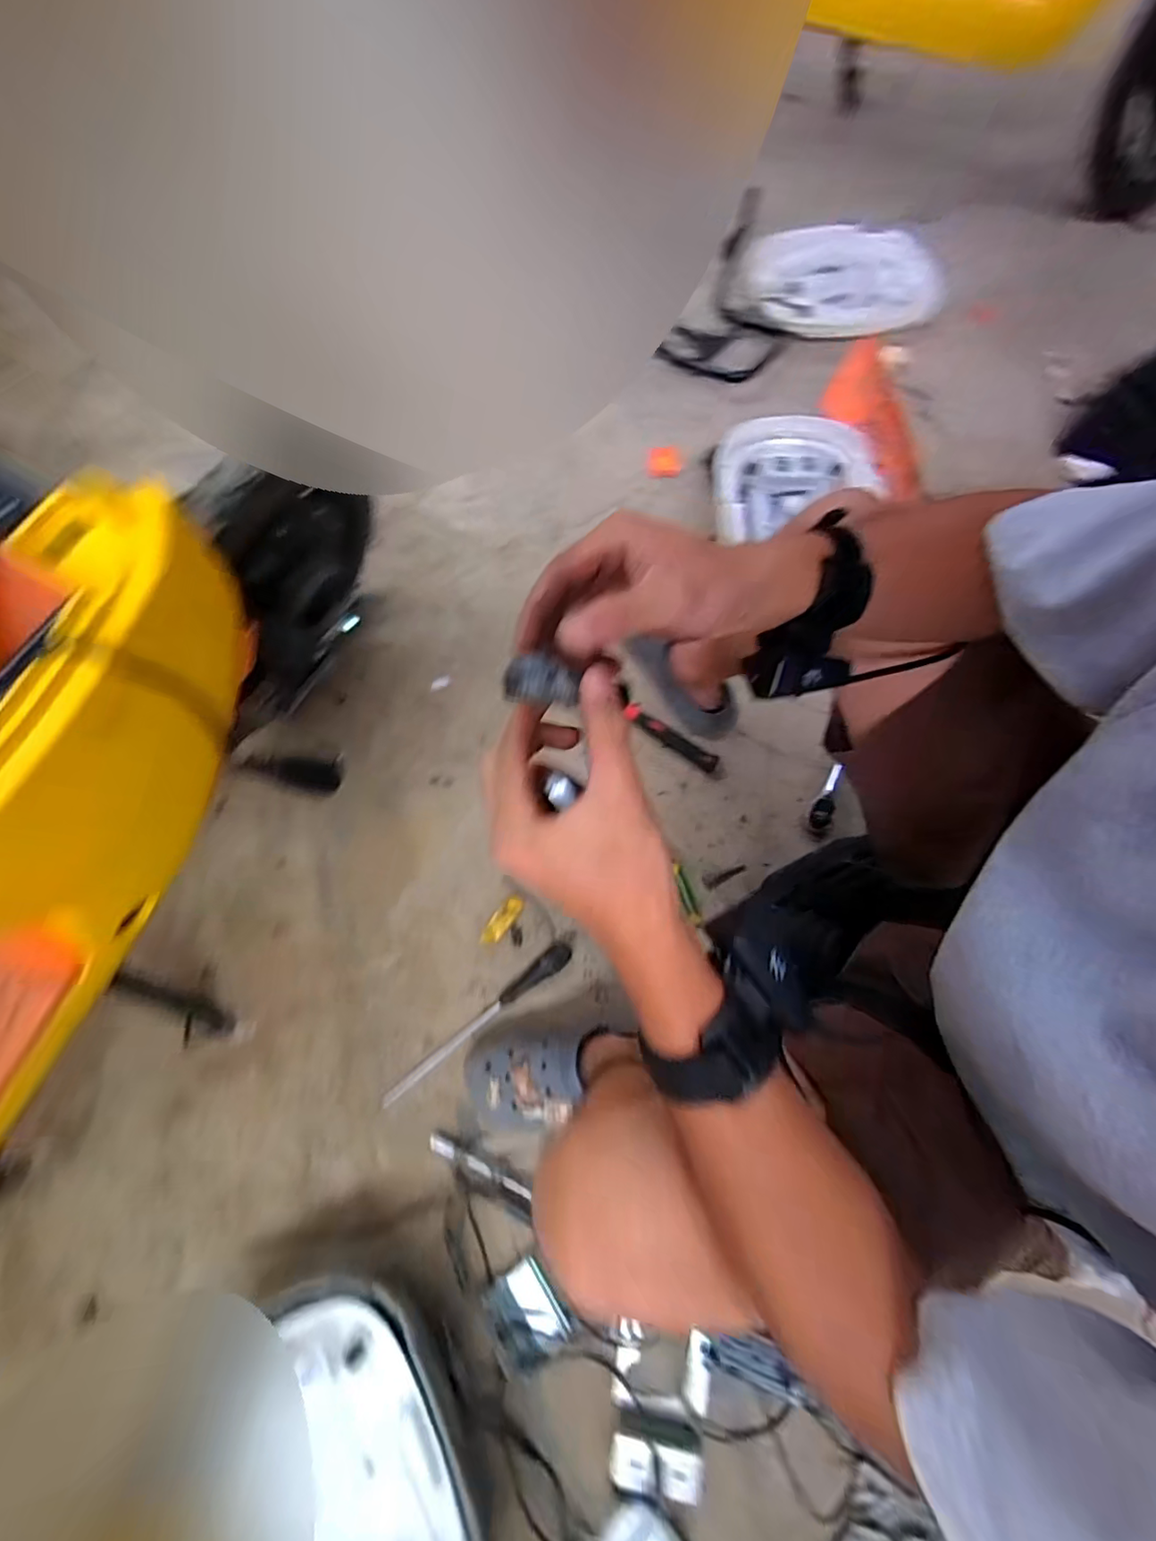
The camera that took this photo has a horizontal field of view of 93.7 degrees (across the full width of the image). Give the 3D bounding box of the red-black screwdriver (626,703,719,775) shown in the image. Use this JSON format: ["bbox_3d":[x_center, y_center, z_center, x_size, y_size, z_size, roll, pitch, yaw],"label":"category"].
[{"bbox_3d":[0.138,-0.051,0.812,0.157,0.016,0.029,35,76,9],"label":"red-black screwdriver"}]

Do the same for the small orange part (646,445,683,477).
[{"bbox_3d":[0.158,-0.561,0.982,0.061,0.010,0.064,7,73,2],"label":"small orange part"}]

